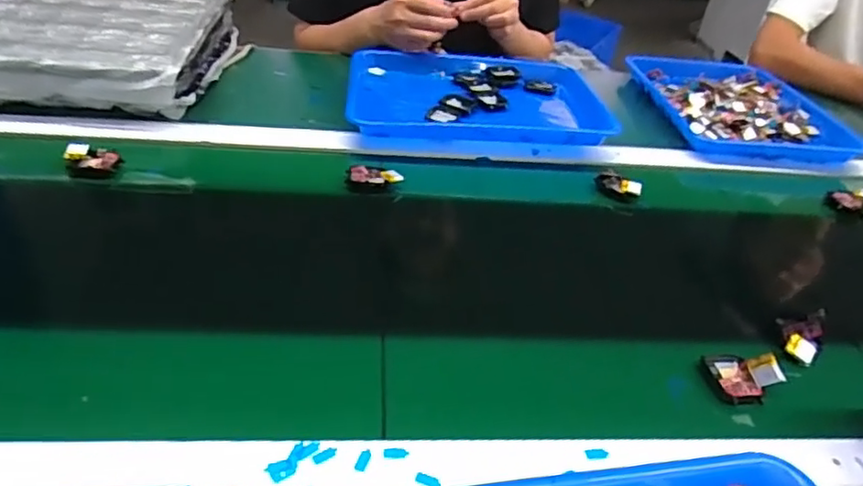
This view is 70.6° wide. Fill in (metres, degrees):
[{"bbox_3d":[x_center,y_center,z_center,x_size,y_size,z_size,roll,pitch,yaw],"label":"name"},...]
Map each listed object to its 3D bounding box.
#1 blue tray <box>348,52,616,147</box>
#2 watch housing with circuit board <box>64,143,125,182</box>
[{"bbox_3d":[0.068,-0.199,0.831,0.351,0.041,0.242,3,38,-5],"label":"blue tray"},{"bbox_3d":[-0.350,-0.085,0.636,0.050,0.032,0.026,0,38,-10],"label":"watch housing with circuit board"}]

